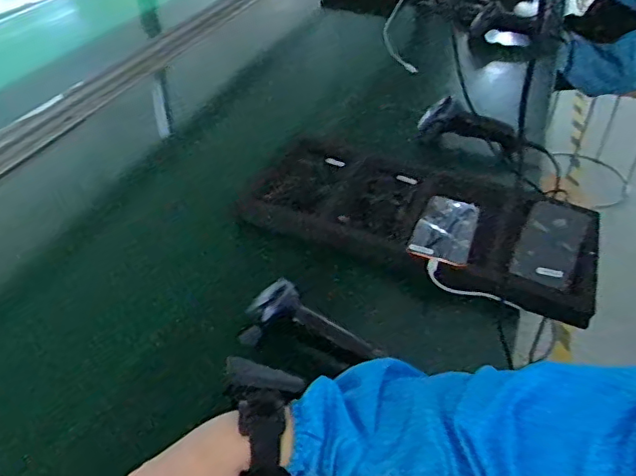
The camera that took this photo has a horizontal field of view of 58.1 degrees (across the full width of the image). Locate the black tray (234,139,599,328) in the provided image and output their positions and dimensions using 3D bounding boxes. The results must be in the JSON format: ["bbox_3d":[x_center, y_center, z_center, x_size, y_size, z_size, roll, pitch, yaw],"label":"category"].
[{"bbox_3d":[0.128,-0.040,0.783,0.488,0.056,0.242,20,43,21],"label":"black tray"}]

